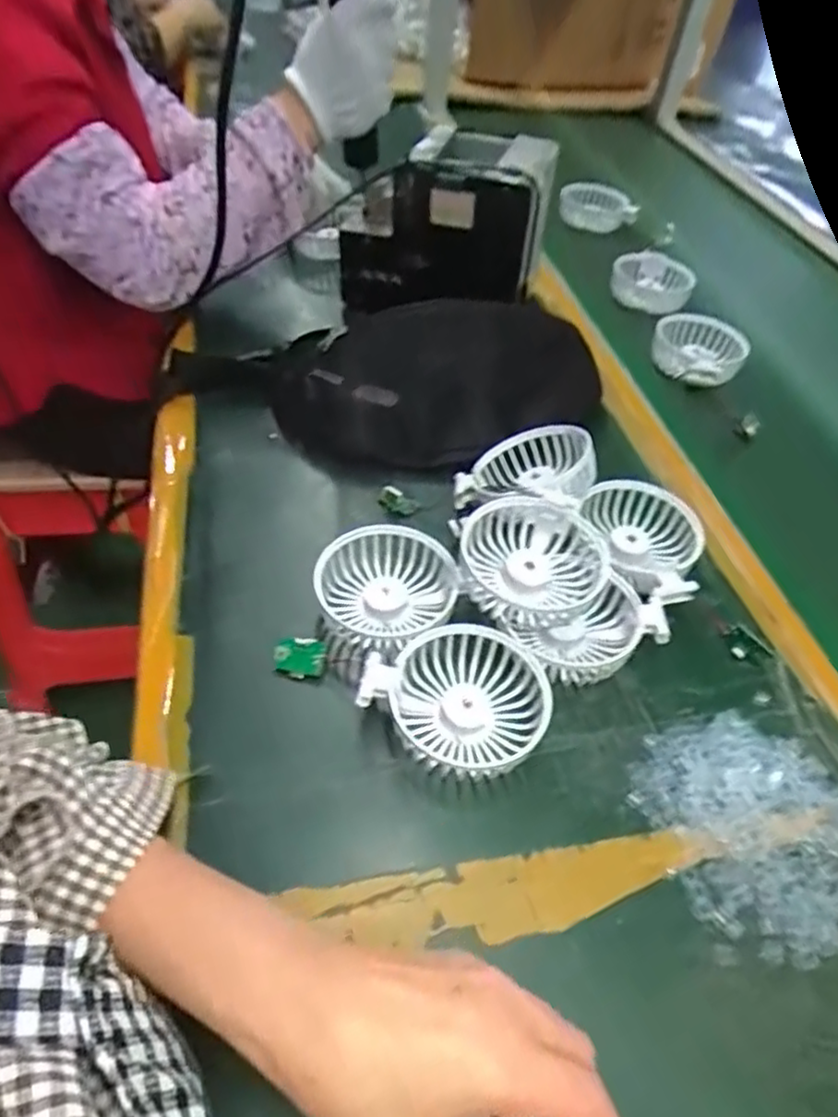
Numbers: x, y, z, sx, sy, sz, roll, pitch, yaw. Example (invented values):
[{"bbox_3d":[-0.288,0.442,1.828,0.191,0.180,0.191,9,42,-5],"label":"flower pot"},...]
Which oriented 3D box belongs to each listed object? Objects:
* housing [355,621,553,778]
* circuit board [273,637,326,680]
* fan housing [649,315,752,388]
[{"bbox_3d":[0.024,0.081,0.395,0.093,0.041,0.084,34,53,22],"label":"housing"},{"bbox_3d":[-0.074,0.062,0.416,0.032,0.006,0.024,-3,89,8],"label":"circuit board"},{"bbox_3d":[0.280,-0.208,0.677,0.090,0.040,0.089,2,46,-2],"label":"fan housing"}]

